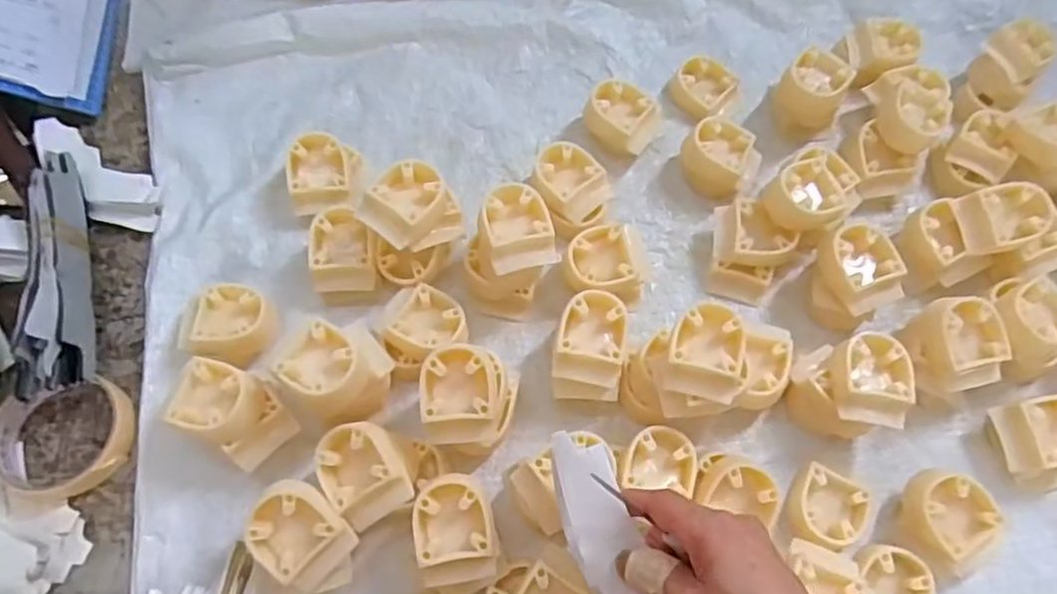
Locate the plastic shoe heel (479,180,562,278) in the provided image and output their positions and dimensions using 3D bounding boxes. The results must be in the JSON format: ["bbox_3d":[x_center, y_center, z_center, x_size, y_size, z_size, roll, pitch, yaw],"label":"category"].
[{"bbox_3d":[-0.009,-0.049,0.481,0.049,0.020,0.060,-16,71,-7],"label":"plastic shoe heel"}]

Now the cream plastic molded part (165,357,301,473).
[{"bbox_3d":[-0.196,0.077,0.462,0.072,0.053,0.050,31,72,10],"label":"cream plastic molded part"}]

